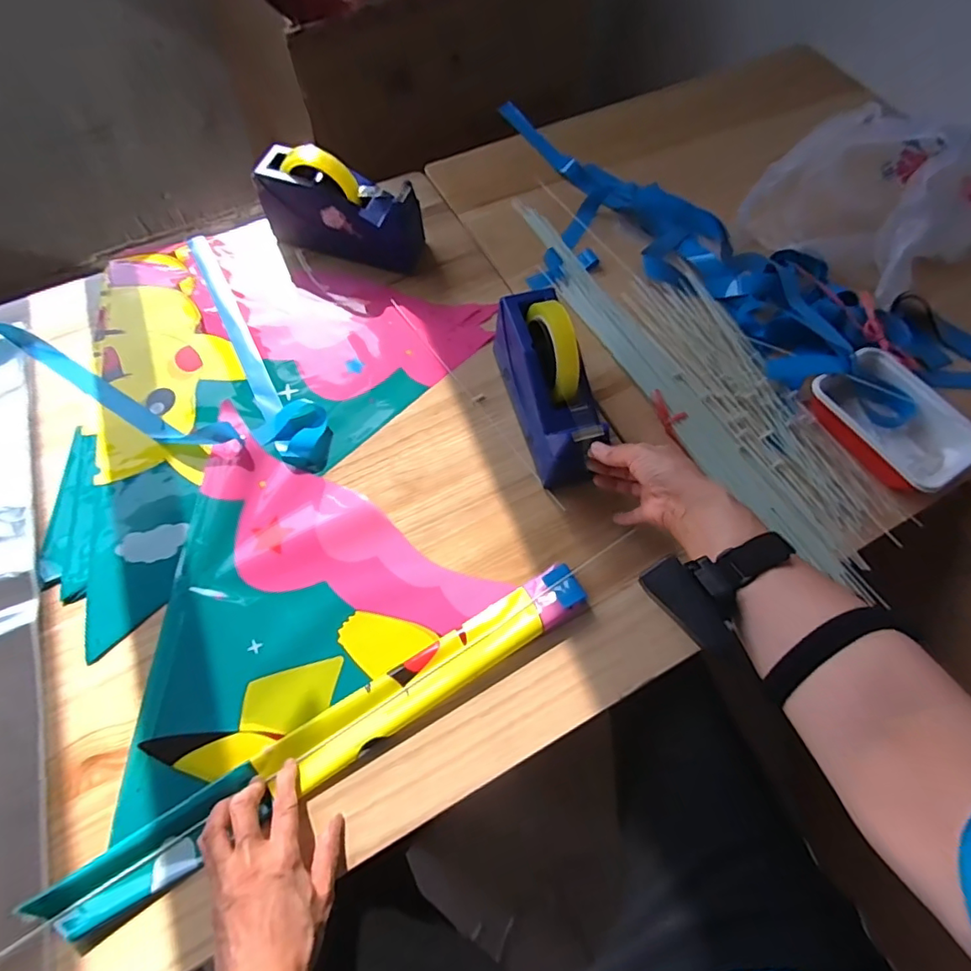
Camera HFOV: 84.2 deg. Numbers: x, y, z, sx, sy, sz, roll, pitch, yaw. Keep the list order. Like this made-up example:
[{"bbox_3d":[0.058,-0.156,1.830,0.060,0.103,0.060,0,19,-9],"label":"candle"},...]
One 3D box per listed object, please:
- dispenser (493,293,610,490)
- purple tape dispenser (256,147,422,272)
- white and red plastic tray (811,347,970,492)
[{"bbox_3d":[0.070,-0.110,0.582,0.065,0.120,0.205,-14,66,-8],"label":"dispenser"},{"bbox_3d":[-0.188,-0.360,0.703,0.203,0.115,0.065,15,65,5],"label":"purple tape dispenser"},{"bbox_3d":[0.469,-0.073,0.620,0.121,0.039,0.171,-29,69,-14],"label":"white and red plastic tray"}]

